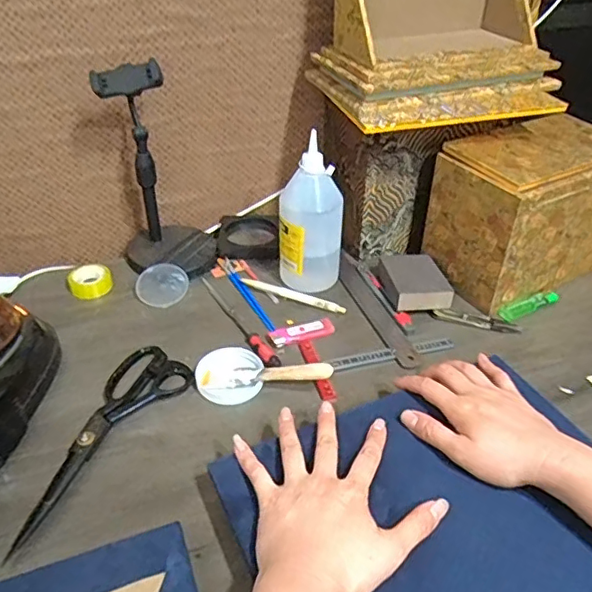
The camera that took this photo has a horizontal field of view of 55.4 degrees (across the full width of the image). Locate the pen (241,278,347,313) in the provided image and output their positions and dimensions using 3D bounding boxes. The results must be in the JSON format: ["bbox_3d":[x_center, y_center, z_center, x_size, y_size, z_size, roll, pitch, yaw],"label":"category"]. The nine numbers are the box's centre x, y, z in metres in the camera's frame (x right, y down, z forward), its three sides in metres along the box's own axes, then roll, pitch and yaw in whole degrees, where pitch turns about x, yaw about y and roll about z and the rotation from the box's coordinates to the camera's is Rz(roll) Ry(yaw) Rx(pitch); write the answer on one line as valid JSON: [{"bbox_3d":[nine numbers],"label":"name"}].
[{"bbox_3d":[-0.005,-0.002,0.710,0.140,0.008,0.014,15,37,20],"label":"pen"}]

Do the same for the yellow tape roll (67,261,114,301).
[{"bbox_3d":[-0.260,-0.022,0.719,0.043,0.024,0.051,11,36,15],"label":"yellow tape roll"}]

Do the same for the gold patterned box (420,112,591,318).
[{"bbox_3d":[0.310,-0.109,0.729,0.247,0.184,0.134,-17,37,-23],"label":"gold patterned box"}]

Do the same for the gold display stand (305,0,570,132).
[{"bbox_3d":[0.172,-0.321,0.641,0.271,0.185,0.185,-7,38,-10],"label":"gold display stand"}]

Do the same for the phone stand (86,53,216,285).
[{"bbox_3d":[-0.175,-0.156,0.717,0.118,0.255,0.115,-11,35,-15],"label":"phone stand"}]

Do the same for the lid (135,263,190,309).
[{"bbox_3d":[-0.166,-0.013,0.713,0.064,0.009,0.064,0,56,0],"label":"lid"}]

